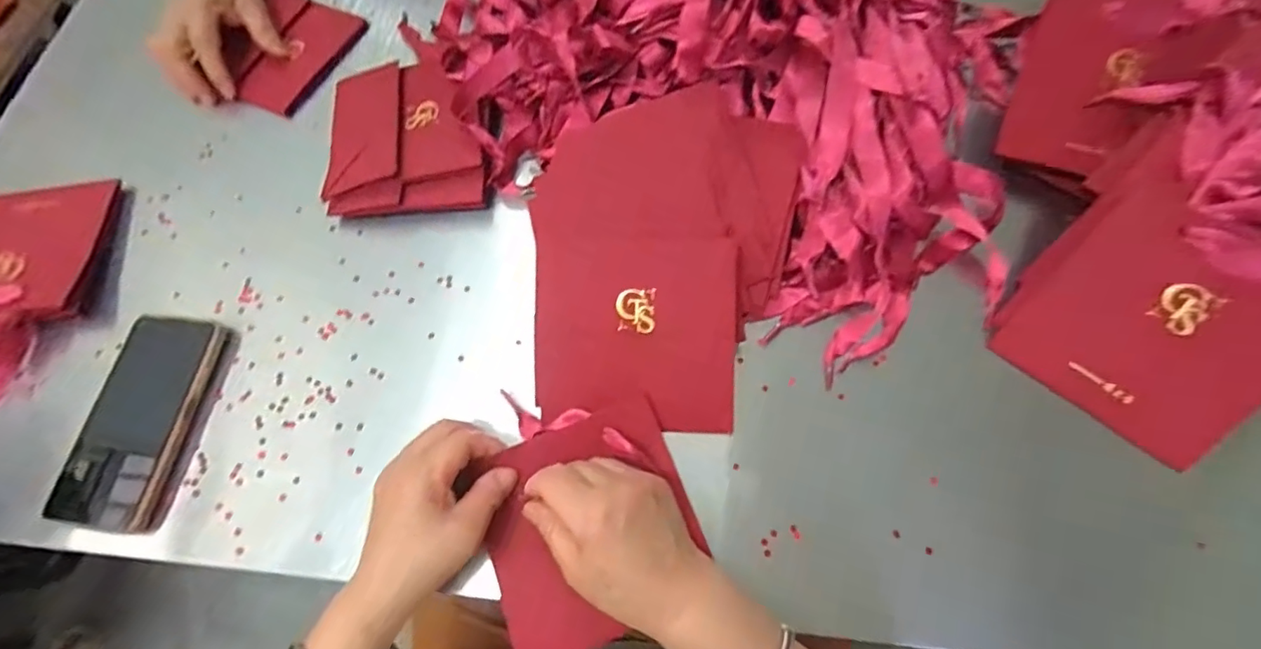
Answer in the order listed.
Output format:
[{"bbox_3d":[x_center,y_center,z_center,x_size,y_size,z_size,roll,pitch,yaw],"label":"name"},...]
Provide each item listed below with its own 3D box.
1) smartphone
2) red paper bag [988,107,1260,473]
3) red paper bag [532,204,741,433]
[{"bbox_3d":[-0.374,0.072,0.411,0.085,0.013,0.159,4,68,3],"label":"smartphone"},{"bbox_3d":[0.368,-0.016,0.363,0.147,0.031,0.179,40,107,16],"label":"red paper bag"},{"bbox_3d":[0.003,0.001,0.386,0.148,0.010,0.142,4,92,5],"label":"red paper bag"}]

